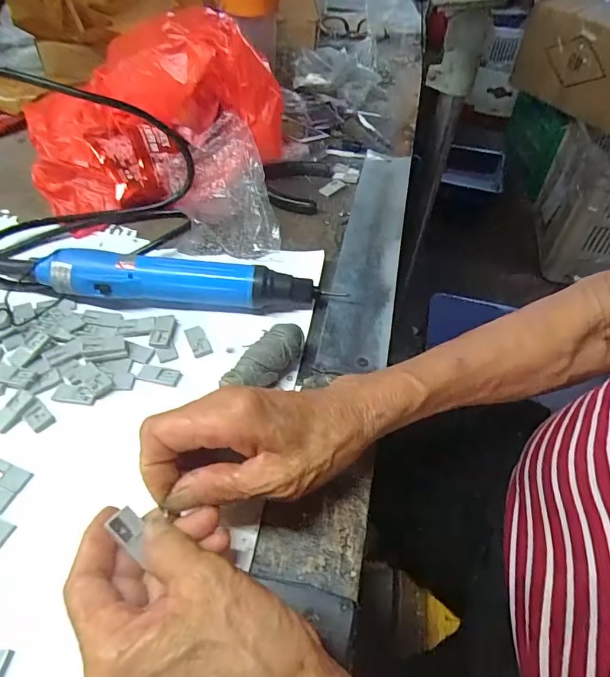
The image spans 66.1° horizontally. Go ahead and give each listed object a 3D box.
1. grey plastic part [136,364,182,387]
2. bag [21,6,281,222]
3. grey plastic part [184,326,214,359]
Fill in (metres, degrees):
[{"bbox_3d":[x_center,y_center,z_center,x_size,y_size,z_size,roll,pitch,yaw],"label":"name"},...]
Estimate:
[{"bbox_3d":[-0.100,0.025,0.322,0.030,0.004,0.013,14,48,7],"label":"grey plastic part"},{"bbox_3d":[-0.154,-0.234,0.463,0.240,0.114,0.193,-21,53,-23],"label":"bag"},{"bbox_3d":[-0.079,0.001,0.343,0.014,0.004,0.030,-19,52,-21],"label":"grey plastic part"}]

